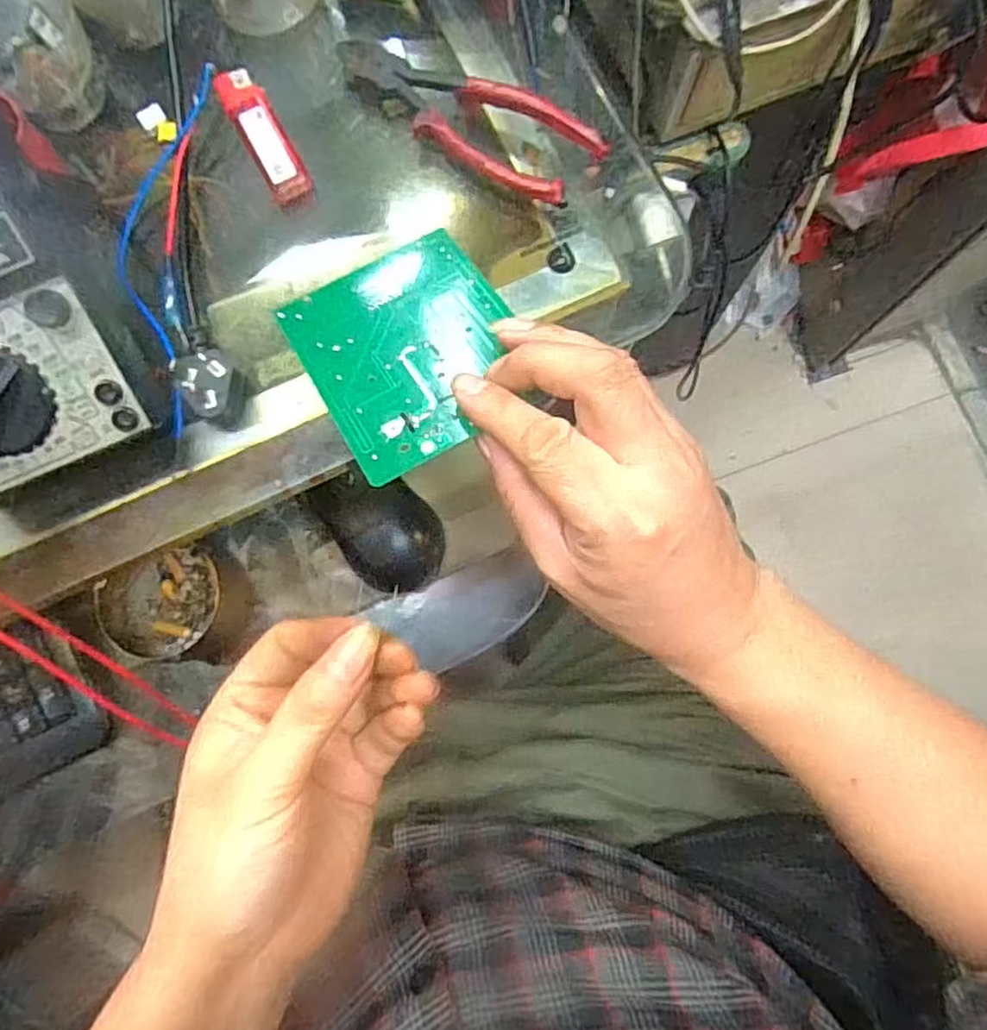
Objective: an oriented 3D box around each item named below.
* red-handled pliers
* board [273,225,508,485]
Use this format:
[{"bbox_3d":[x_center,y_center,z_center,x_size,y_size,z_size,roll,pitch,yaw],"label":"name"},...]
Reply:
[{"bbox_3d":[-0.016,-0.213,0.358,0.152,0.020,0.047,34,82,7],"label":"red-handled pliers"},{"bbox_3d":[-0.037,-0.076,0.302,0.091,0.004,0.112,-30,63,-8],"label":"board"}]

